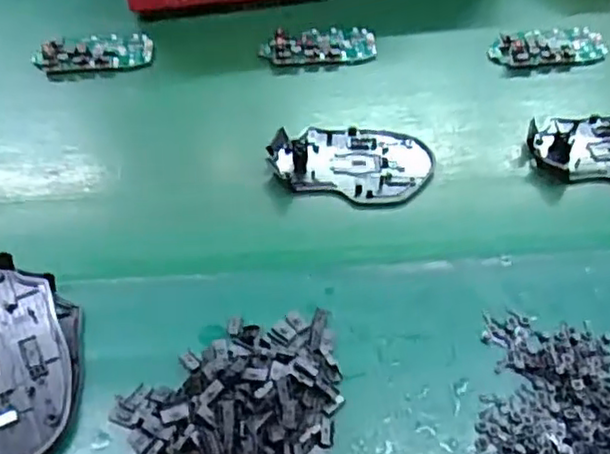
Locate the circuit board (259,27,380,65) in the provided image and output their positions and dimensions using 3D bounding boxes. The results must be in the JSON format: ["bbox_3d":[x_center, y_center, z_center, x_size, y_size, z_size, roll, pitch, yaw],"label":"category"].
[{"bbox_3d":[0.012,-0.158,0.561,0.098,0.011,0.047,-5,50,-4],"label":"circuit board"}]

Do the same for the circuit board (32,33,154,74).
[{"bbox_3d":[-0.182,-0.150,0.558,0.098,0.015,0.046,-7,50,-6],"label":"circuit board"}]

